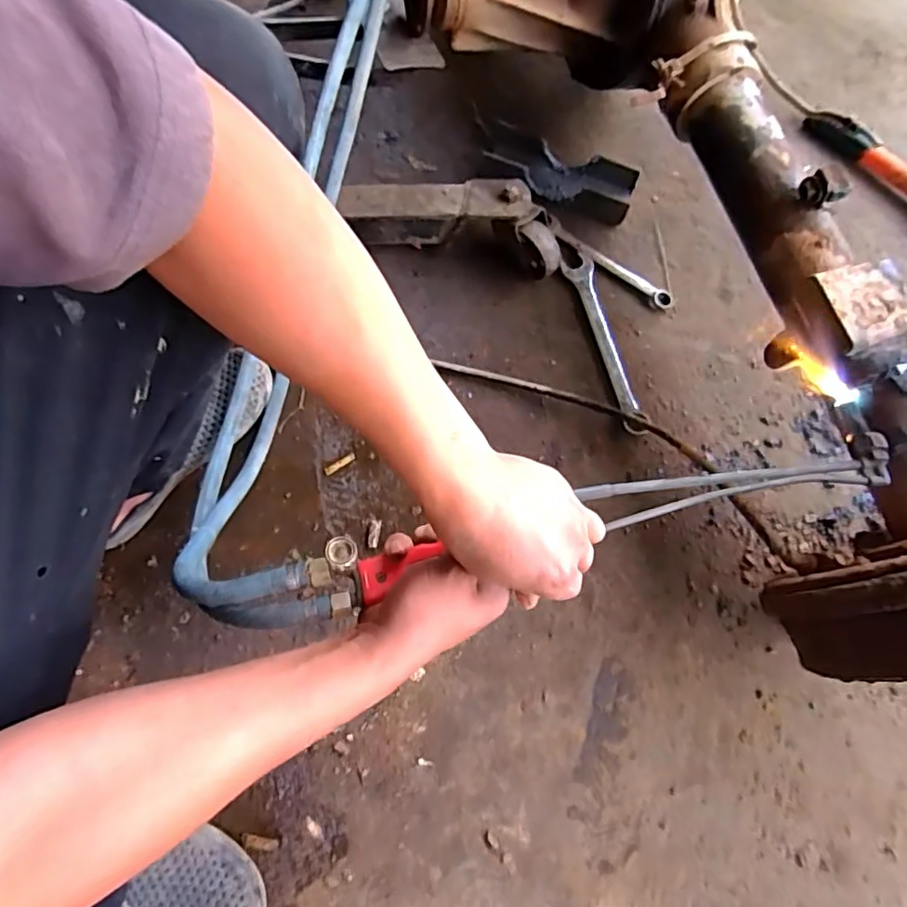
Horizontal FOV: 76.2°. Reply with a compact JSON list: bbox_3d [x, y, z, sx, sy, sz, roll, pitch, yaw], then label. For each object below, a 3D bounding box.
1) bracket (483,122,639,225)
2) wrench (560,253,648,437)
[{"bbox_3d":[0.140,-0.380,0.786,0.211,0.039,0.081,26,76,8],"label":"bracket"},{"bbox_3d":[0.190,-0.137,0.722,0.039,0.018,0.245,-16,74,-4],"label":"wrench"}]

